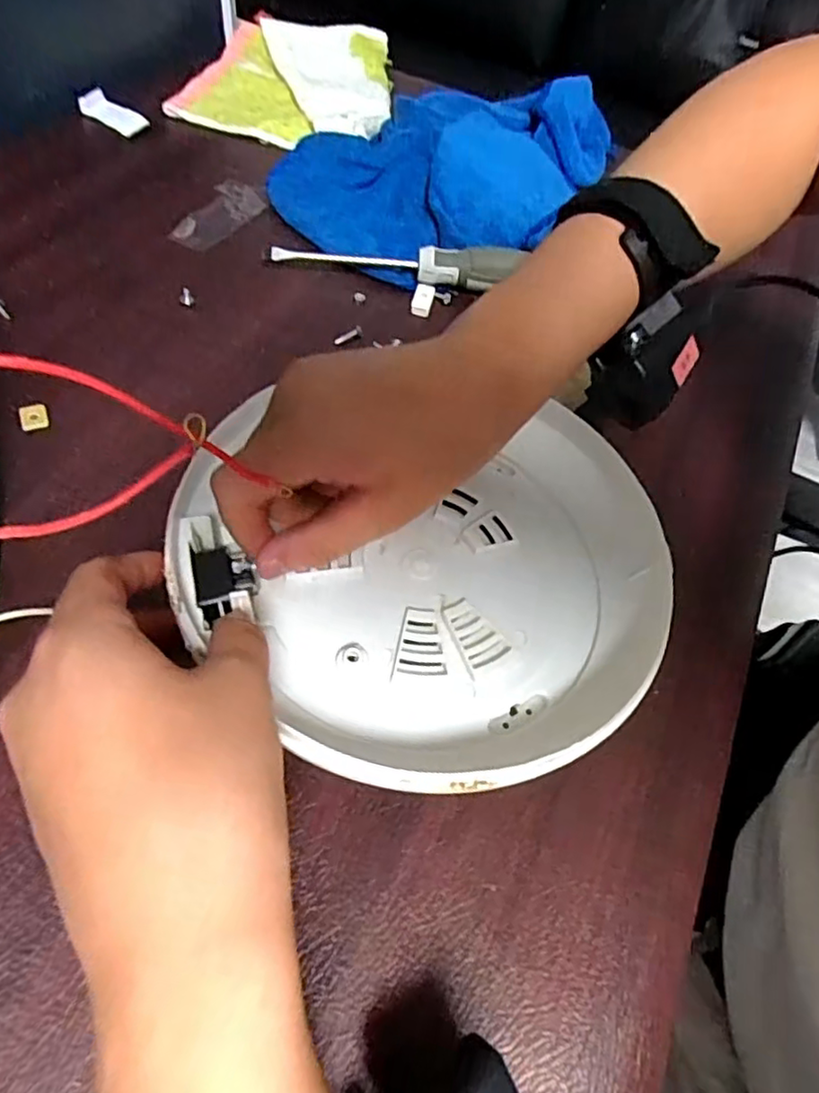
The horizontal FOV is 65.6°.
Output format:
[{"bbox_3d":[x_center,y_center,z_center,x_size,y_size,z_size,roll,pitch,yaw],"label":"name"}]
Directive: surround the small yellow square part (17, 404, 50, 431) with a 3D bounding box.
[{"bbox_3d":[-0.191,-0.066,0.323,0.013,0.005,0.012,-13,58,-16],"label":"small yellow square part"}]

